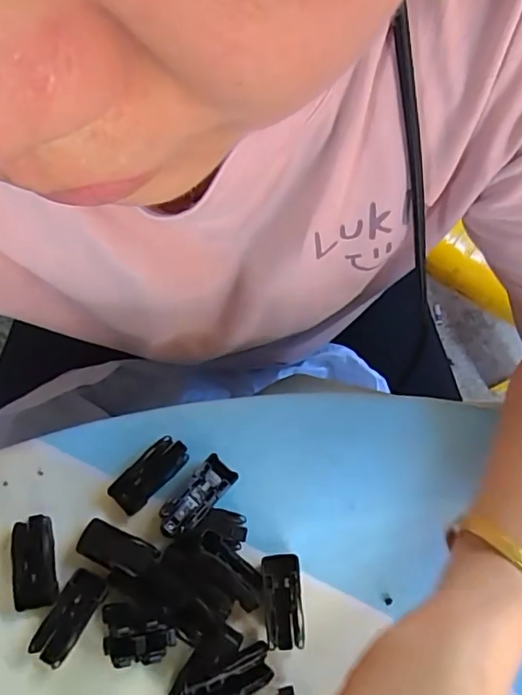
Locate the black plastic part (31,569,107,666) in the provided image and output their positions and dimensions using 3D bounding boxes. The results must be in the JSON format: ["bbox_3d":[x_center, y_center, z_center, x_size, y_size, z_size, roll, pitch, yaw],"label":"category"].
[{"bbox_3d":[-0.103,0.145,0.291,0.020,0.009,0.050,31,78,7],"label":"black plastic part"}]

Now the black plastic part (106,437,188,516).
[{"bbox_3d":[-0.064,0.073,0.314,0.048,0.009,0.021,-44,80,-9],"label":"black plastic part"}]

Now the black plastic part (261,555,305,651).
[{"bbox_3d":[0.012,0.137,0.295,0.020,0.014,0.047,-4,76,-1],"label":"black plastic part"}]

